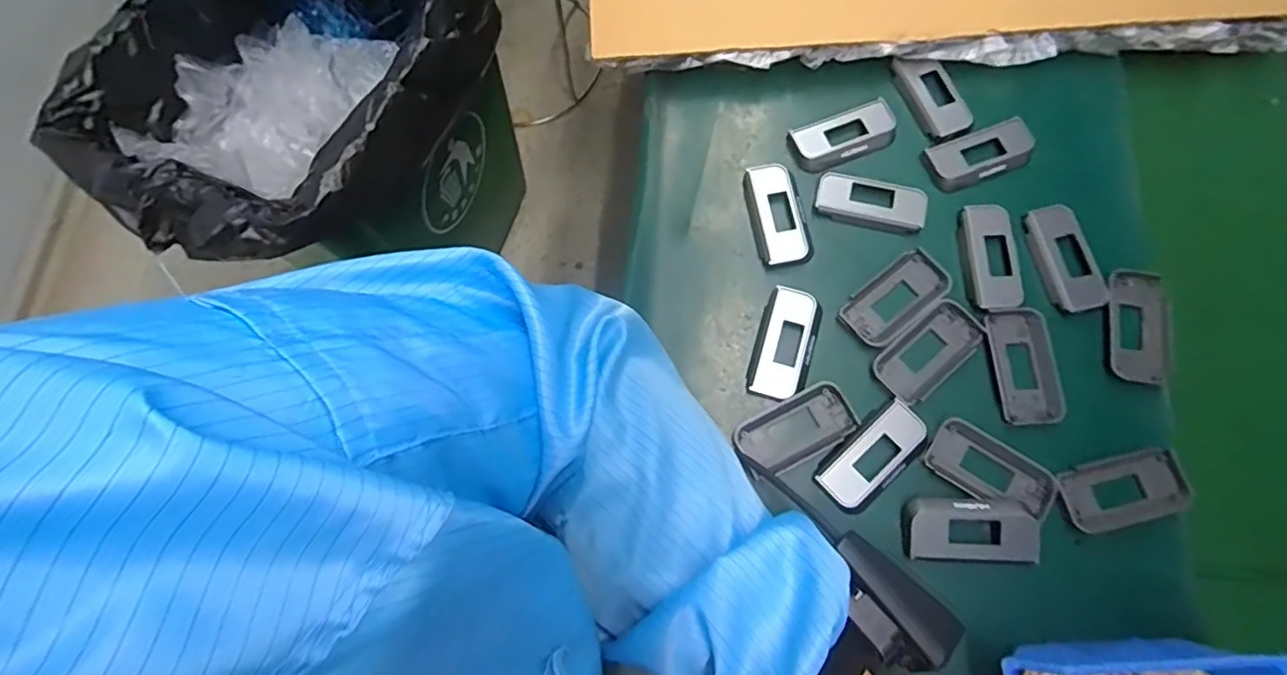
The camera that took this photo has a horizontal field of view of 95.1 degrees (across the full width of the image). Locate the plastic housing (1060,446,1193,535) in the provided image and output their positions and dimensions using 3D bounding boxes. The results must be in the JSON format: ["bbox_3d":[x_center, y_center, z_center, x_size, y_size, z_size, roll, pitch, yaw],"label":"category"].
[{"bbox_3d":[0.296,0.093,0.361,0.077,0.008,0.038,-14,76,-4],"label":"plastic housing"}]

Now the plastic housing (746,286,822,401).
[{"bbox_3d":[0.095,0.004,0.394,0.038,0.006,0.076,17,76,4],"label":"plastic housing"}]

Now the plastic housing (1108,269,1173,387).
[{"bbox_3d":[0.330,-0.007,0.389,0.039,0.005,0.078,14,76,3],"label":"plastic housing"}]

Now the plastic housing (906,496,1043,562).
[{"bbox_3d":[0.199,0.117,0.359,0.077,0.013,0.037,1,75,0],"label":"plastic housing"}]

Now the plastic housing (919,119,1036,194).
[{"bbox_3d":[0.242,-0.133,0.424,0.078,0.009,0.037,-20,76,-6],"label":"plastic housing"}]

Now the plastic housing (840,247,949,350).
[{"bbox_3d":[0.172,-0.027,0.400,0.077,0.006,0.039,-38,79,-10],"label":"plastic housing"}]

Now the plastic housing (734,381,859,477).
[{"bbox_3d":[0.097,0.059,0.376,0.074,0.007,0.039,-26,77,-7],"label":"plastic housing"}]

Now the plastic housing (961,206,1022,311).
[{"bbox_3d":[0.240,-0.056,0.406,0.034,0.006,0.077,1,75,0],"label":"plastic housing"}]

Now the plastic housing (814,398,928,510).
[{"bbox_3d":[0.146,0.076,0.372,0.075,0.010,0.035,-41,79,-10],"label":"plastic housing"}]

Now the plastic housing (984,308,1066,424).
[{"bbox_3d":[0.251,0.019,0.386,0.040,0.007,0.075,0,75,-1],"label":"plastic housing"}]

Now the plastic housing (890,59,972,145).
[{"bbox_3d":[0.216,-0.182,0.441,0.034,0.007,0.072,-21,77,-6],"label":"plastic housing"}]

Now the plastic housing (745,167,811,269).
[{"bbox_3d":[0.096,-0.088,0.418,0.037,0.007,0.078,-10,76,-3],"label":"plastic housing"}]

